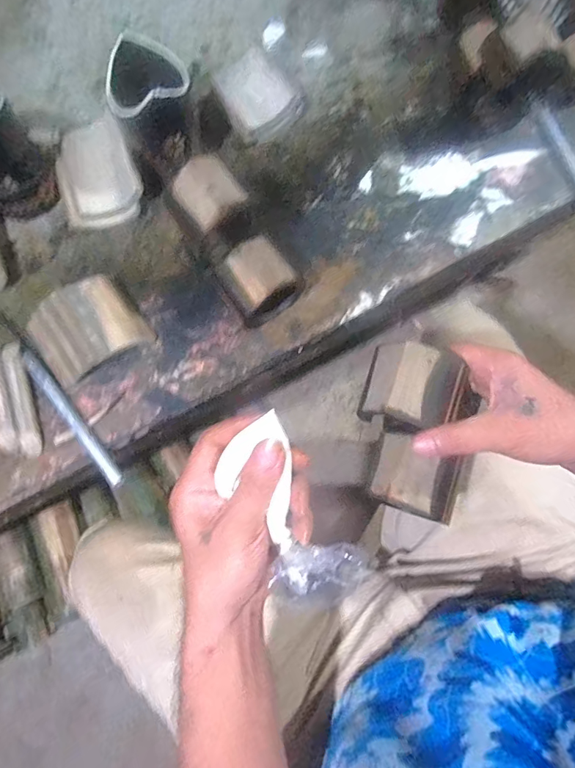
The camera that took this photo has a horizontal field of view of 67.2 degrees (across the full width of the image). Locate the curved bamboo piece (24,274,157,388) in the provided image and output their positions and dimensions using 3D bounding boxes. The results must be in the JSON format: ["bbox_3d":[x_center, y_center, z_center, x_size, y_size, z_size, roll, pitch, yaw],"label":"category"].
[{"bbox_3d":[-0.208,-0.057,0.450,0.106,0.043,0.087,-36,77,-7],"label":"curved bamboo piece"}]

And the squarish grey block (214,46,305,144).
[{"bbox_3d":[-0.035,-0.330,0.501,0.080,0.041,0.083,-37,78,-8],"label":"squarish grey block"}]

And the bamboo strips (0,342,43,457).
[{"bbox_3d":[-0.272,0.014,0.446,0.020,0.013,0.123,-20,76,-3],"label":"bamboo strips"}]

